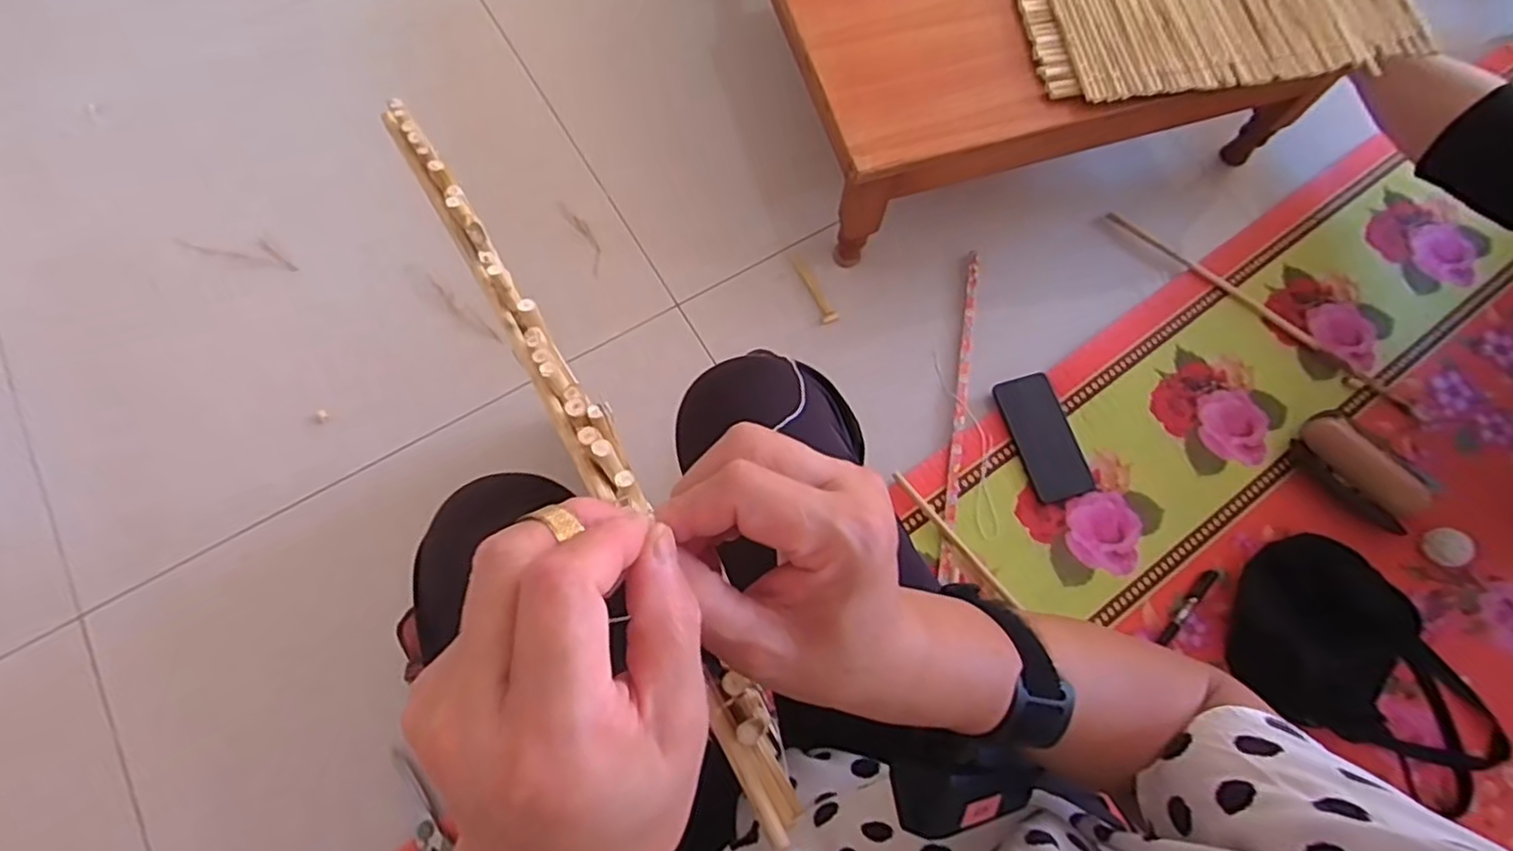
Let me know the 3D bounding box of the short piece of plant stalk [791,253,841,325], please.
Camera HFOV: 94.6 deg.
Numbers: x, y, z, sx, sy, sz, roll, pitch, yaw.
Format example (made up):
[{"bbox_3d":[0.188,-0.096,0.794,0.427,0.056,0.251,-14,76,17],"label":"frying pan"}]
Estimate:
[{"bbox_3d":[0.078,-0.199,0.984,0.025,0.010,0.125,-23,73,-9],"label":"short piece of plant stalk"}]

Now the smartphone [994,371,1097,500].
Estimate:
[{"bbox_3d":[0.369,0.015,0.898,0.077,0.009,0.164,-20,81,2],"label":"smartphone"}]

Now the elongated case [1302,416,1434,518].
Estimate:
[{"bbox_3d":[0.768,0.051,0.874,0.156,0.038,0.048,41,75,12],"label":"elongated case"}]

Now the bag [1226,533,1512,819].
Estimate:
[{"bbox_3d":[0.705,0.277,0.802,0.341,0.095,0.207,39,74,11],"label":"bag"}]

